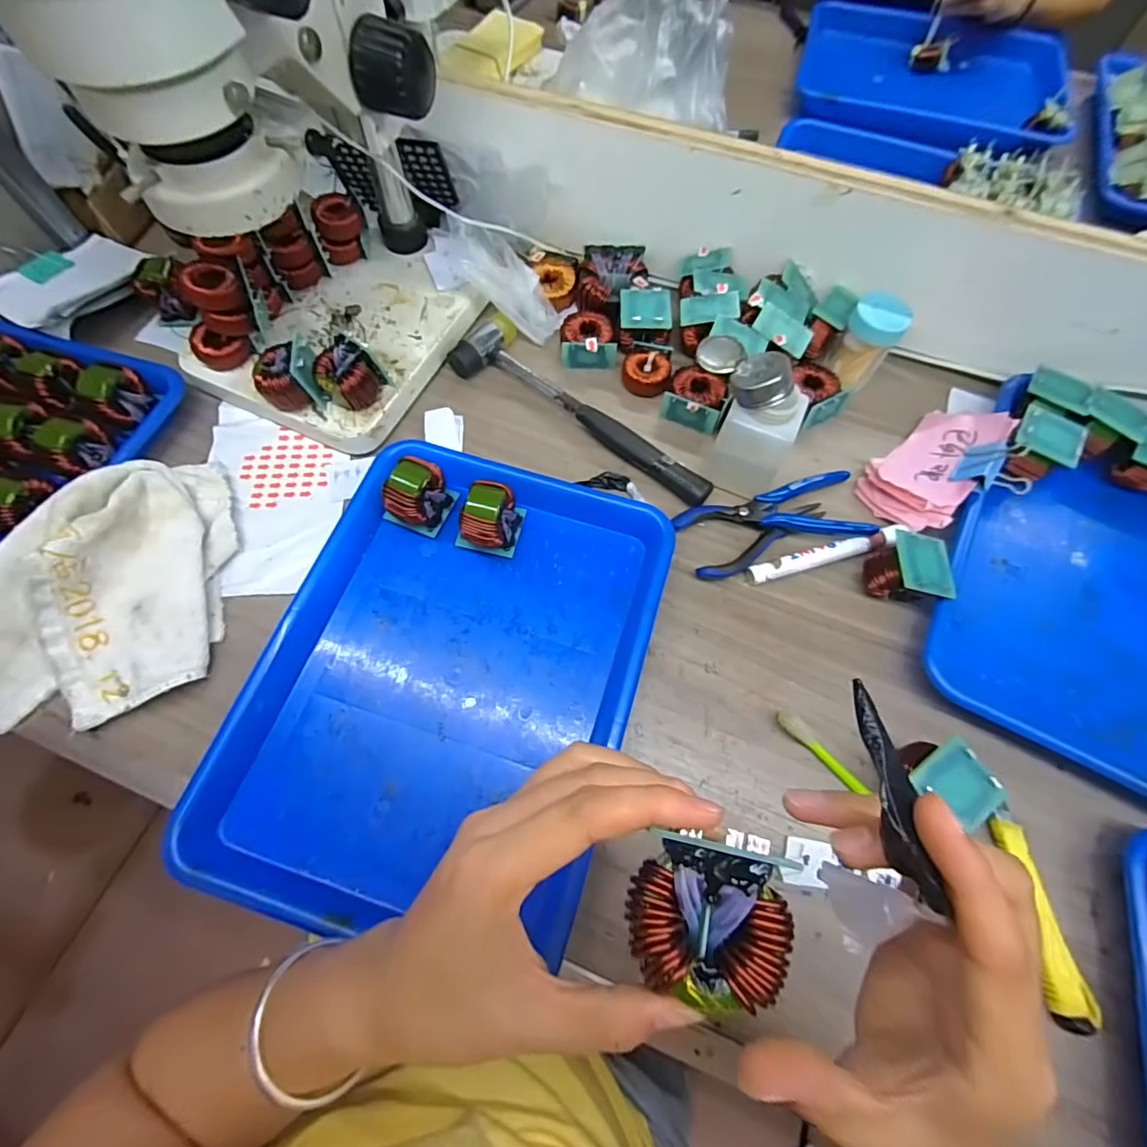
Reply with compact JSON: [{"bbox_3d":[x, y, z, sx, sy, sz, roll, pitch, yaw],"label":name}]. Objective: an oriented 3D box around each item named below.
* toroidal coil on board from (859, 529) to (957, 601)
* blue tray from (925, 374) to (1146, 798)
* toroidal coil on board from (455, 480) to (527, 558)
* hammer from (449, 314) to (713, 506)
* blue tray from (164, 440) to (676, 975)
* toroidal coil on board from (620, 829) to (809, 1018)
[{"bbox_3d":[0.248,-0.003,0.395,0.050,0.046,0.054,0,67,-1],"label":"toroidal coil on board"},{"bbox_3d":[0.409,0.019,0.389,0.245,0.033,0.272,28,69,11],"label":"blue tray"},{"bbox_3d":[-0.065,-0.042,0.404,0.045,0.046,0.043,12,68,4],"label":"toroidal coil on board"},{"bbox_3d":[0.013,-0.152,0.466,0.263,0.026,0.068,34,73,9],"label":"hammer"},{"bbox_3d":[-0.084,0.068,0.375,0.249,0.042,0.338,18,71,4],"label":"blue tray"},{"bbox_3d":[0.041,0.104,0.158,0.045,0.017,0.042,13,71,2],"label":"toroidal coil on board"}]

